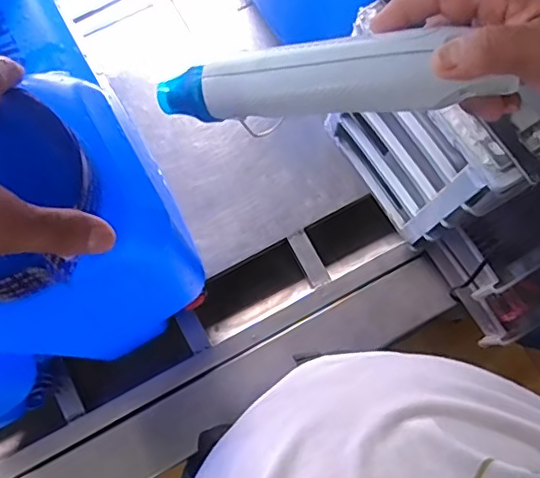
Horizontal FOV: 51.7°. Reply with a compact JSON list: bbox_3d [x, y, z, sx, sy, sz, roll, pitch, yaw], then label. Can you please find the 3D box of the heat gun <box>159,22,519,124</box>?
[{"bbox_3d":[0.025,-0.095,0.337,0.206,0.038,0.034,0,76,18],"label":"heat gun"}]

